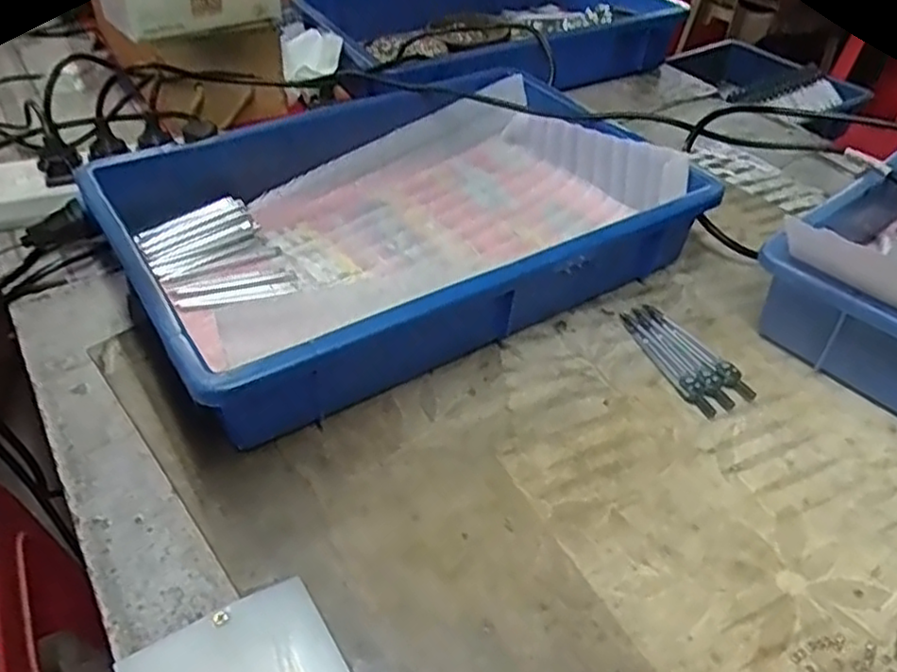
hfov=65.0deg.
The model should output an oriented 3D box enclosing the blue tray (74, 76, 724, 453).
[{"bbox_3d":[-0.032,-0.094,0.578,0.431,0.088,0.282,-23,48,-25],"label":"blue tray"}]

